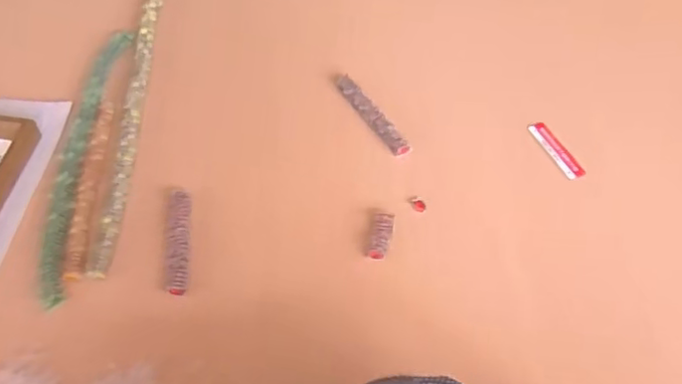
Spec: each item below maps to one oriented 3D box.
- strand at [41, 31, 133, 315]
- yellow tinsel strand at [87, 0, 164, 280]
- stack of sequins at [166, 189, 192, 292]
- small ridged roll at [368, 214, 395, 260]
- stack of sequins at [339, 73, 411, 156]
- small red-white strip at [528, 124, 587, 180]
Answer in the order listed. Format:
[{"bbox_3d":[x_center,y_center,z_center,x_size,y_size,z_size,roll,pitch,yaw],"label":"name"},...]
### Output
[{"bbox_3d":[-0.225,-0.039,0.529,0.031,0.013,0.296,1,56,-3],"label":"strand"},{"bbox_3d":[-0.190,-0.073,0.555,0.020,0.008,0.326,0,56,-4],"label":"yellow tinsel strand"},{"bbox_3d":[-0.130,0.038,0.488,0.017,0.010,0.093,-3,57,-6],"label":"stack of sequins"},{"bbox_3d":[0.033,0.038,0.509,0.016,0.013,0.042,11,56,3],"label":"small ridged roll"},{"bbox_3d":[0.028,-0.075,0.584,0.018,0.011,0.110,-26,62,-20],"label":"stack of sequins"},{"bbox_3d":[0.204,-0.039,0.582,0.020,0.004,0.068,-23,61,-18],"label":"small red-white strip"}]

